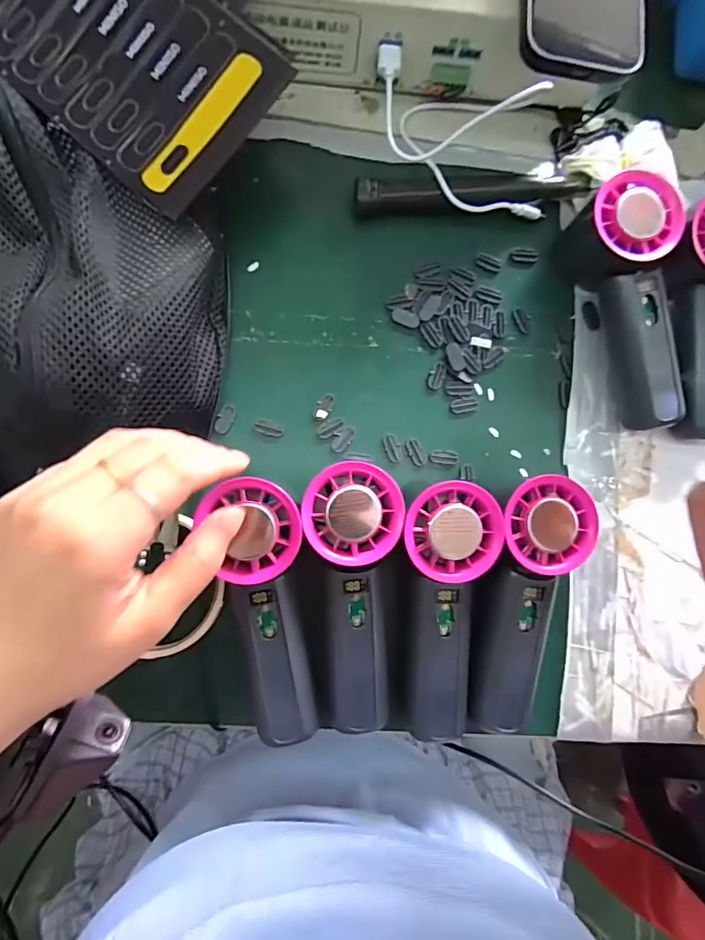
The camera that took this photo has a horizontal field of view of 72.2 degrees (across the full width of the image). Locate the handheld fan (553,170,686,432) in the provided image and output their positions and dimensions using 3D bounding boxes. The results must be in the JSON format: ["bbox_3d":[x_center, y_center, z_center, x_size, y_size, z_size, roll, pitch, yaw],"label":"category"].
[{"bbox_3d":[0.186,-0.106,0.320,0.063,0.055,0.155,-20,89,-8],"label":"handheld fan"}]

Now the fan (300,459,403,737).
[{"bbox_3d":[0.005,0.075,0.291,0.053,0.050,0.154,-8,88,-8],"label":"fan"}]

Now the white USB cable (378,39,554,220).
[{"bbox_3d":[0.077,-0.222,0.325,0.122,0.035,0.096,-1,87,-7],"label":"white USB cable"}]

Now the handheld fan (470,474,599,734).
[{"bbox_3d":[0.100,0.081,0.300,0.051,0.050,0.152,15,85,-6],"label":"handheld fan"}]

